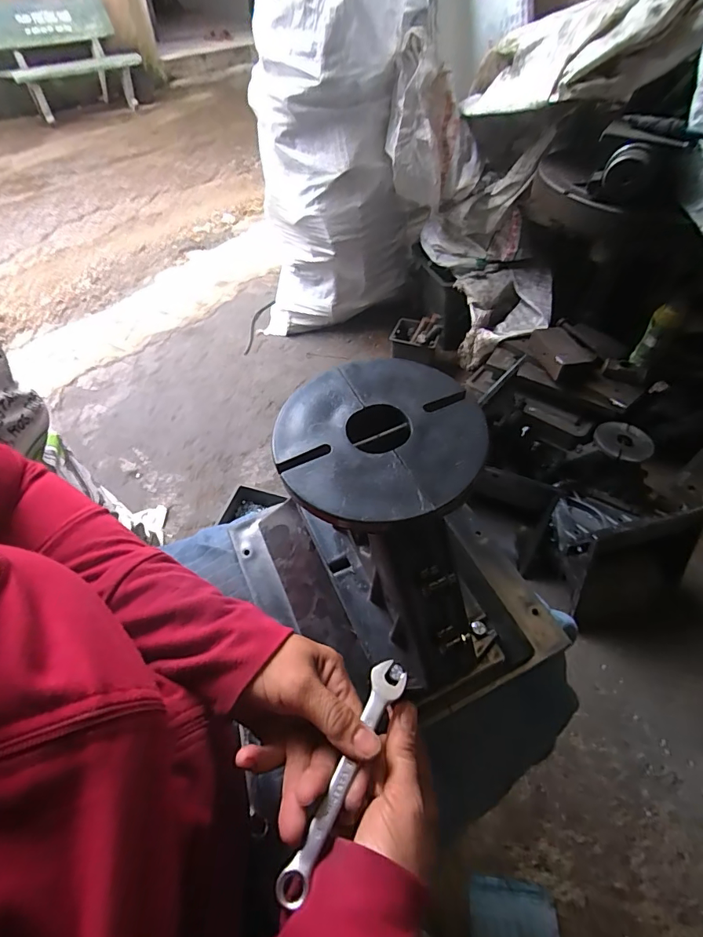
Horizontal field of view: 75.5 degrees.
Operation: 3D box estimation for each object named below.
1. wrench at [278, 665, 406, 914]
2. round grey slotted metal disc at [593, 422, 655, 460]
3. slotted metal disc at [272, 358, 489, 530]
[{"bbox_3d":[-0.003,0.182,0.275,0.021,0.004,0.134,23,56,18],"label":"wrench"},{"bbox_3d":[0.601,-0.063,1.002,0.119,0.018,0.118,16,48,18],"label":"round grey slotted metal disc"},{"bbox_3d":[0.015,-0.020,0.252,0.111,0.014,0.113,0,50,0],"label":"slotted metal disc"}]

